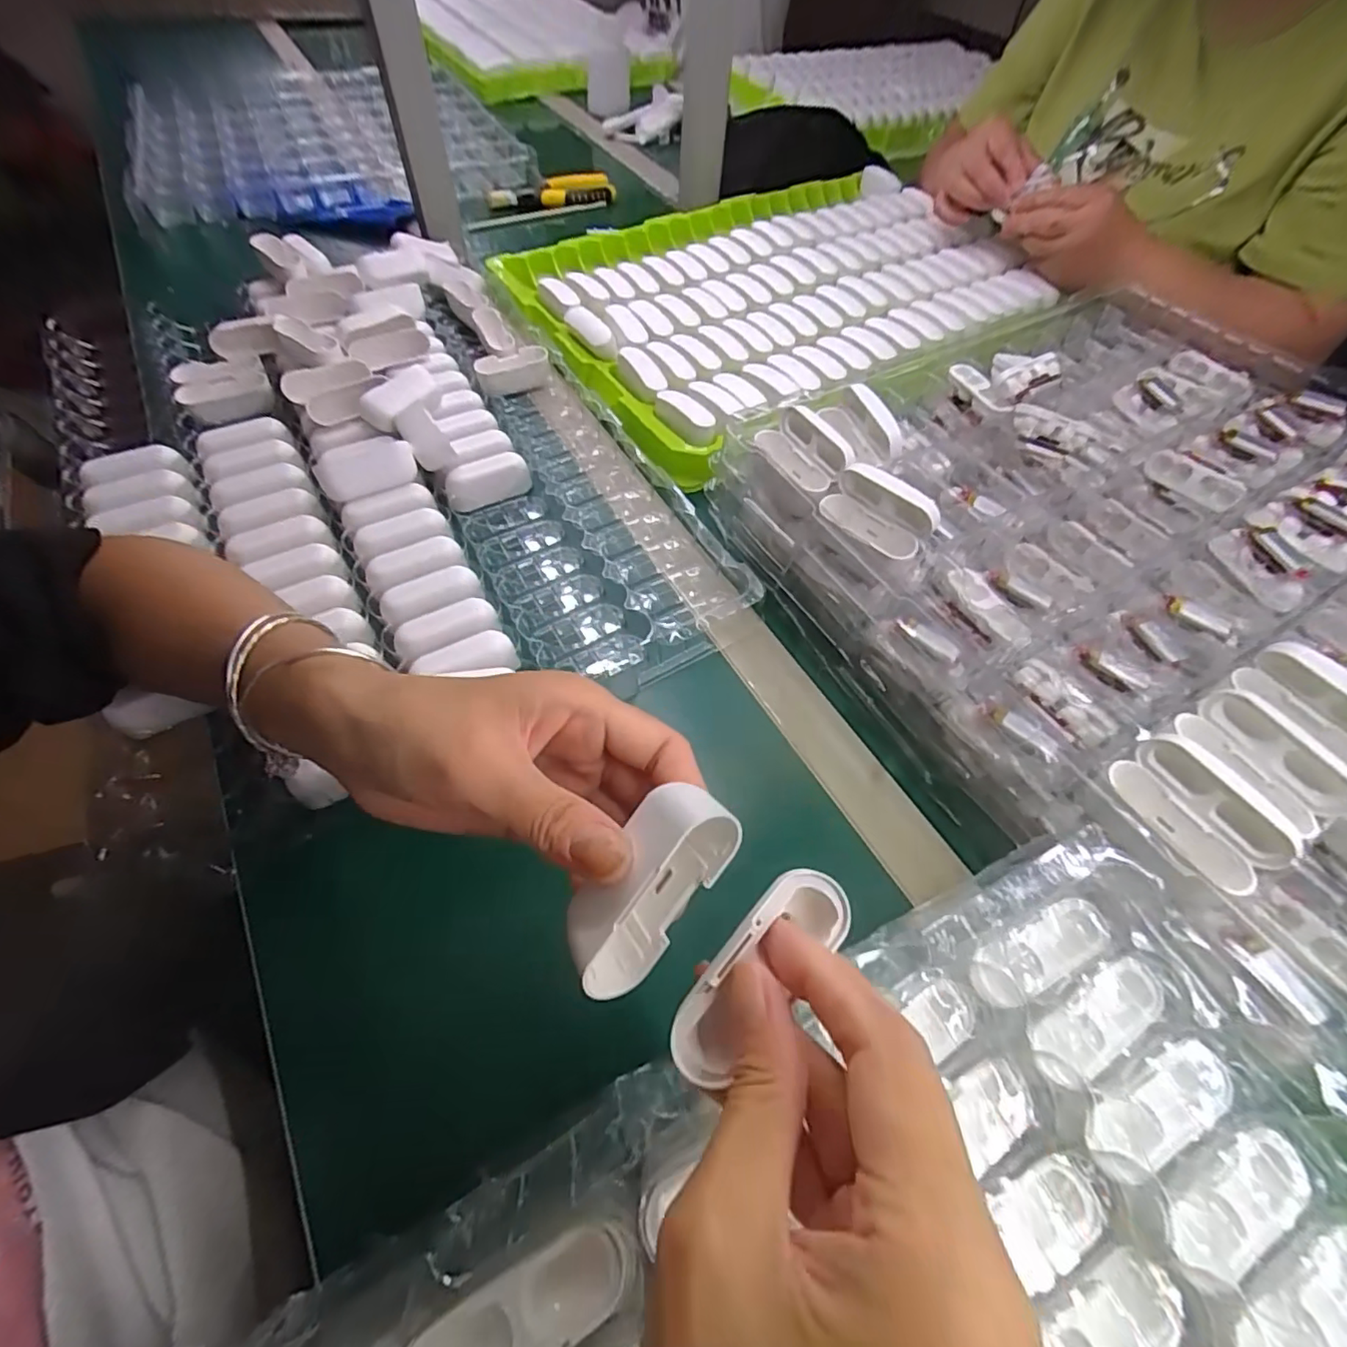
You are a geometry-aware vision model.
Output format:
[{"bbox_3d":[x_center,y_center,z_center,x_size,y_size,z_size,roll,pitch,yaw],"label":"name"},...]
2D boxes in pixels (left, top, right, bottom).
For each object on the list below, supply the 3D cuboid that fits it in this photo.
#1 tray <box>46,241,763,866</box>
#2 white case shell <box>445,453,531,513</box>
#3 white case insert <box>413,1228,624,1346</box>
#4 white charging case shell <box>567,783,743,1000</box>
[{"bbox_3d":[-0.230,-0.179,0.450,0.379,0.043,0.548,-25,62,-16],"label":"tray"},{"bbox_3d":[-0.142,-0.145,0.445,0.065,0.027,0.022,-32,65,-20],"label":"white case shell"},{"bbox_3d":[-0.045,0.191,0.170,0.064,0.009,0.023,-21,61,-17],"label":"white case insert"},{"bbox_3d":[-0.008,0.065,0.176,0.030,0.027,0.067,34,95,17],"label":"white charging case shell"}]

